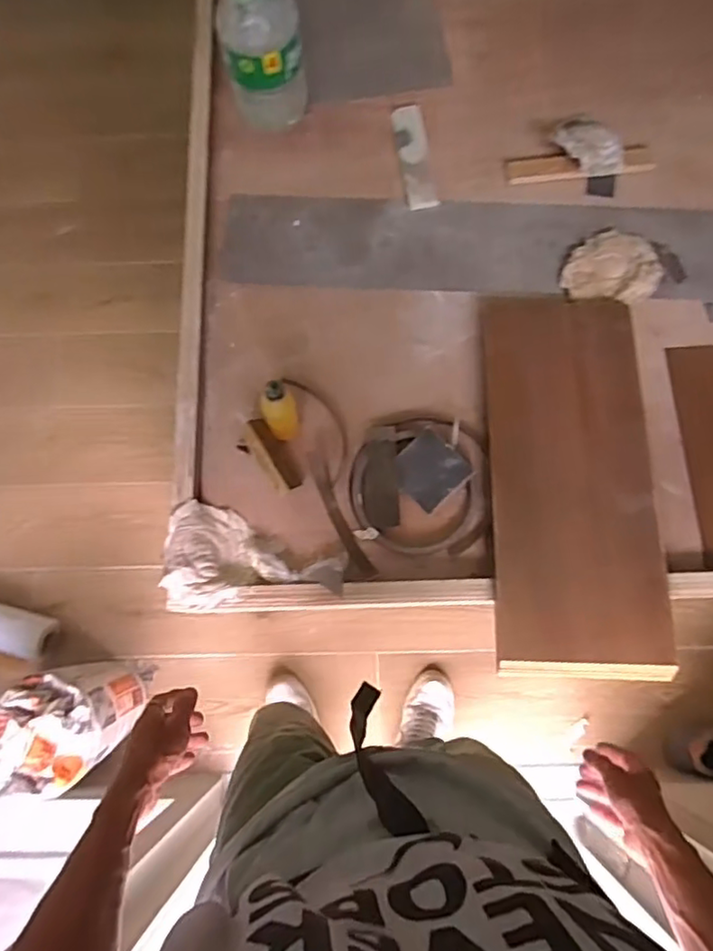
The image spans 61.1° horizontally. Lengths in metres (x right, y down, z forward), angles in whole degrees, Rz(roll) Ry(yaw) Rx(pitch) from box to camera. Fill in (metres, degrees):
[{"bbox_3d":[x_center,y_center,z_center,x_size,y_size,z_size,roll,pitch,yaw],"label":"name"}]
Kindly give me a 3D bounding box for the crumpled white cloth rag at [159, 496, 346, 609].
[{"bbox_3d":[-0.167,0.128,0.999,0.296,0.041,0.183,-3,76,1],"label":"crumpled white cloth rag"}]

